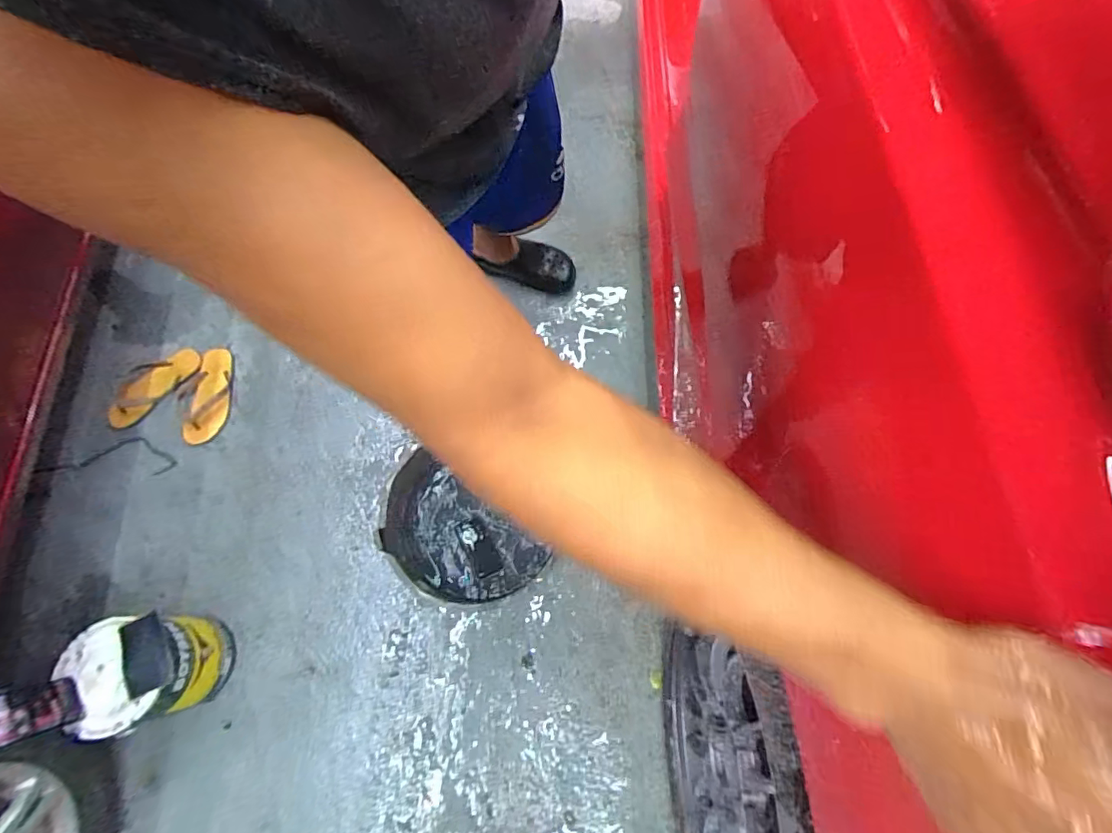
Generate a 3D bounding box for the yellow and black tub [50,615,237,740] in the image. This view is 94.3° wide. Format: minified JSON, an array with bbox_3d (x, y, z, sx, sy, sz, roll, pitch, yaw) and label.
[{"bbox_3d":[-0.692,0.431,0.888,0.159,0.196,0.169,0,74,-1],"label":"yellow and black tub"}]

